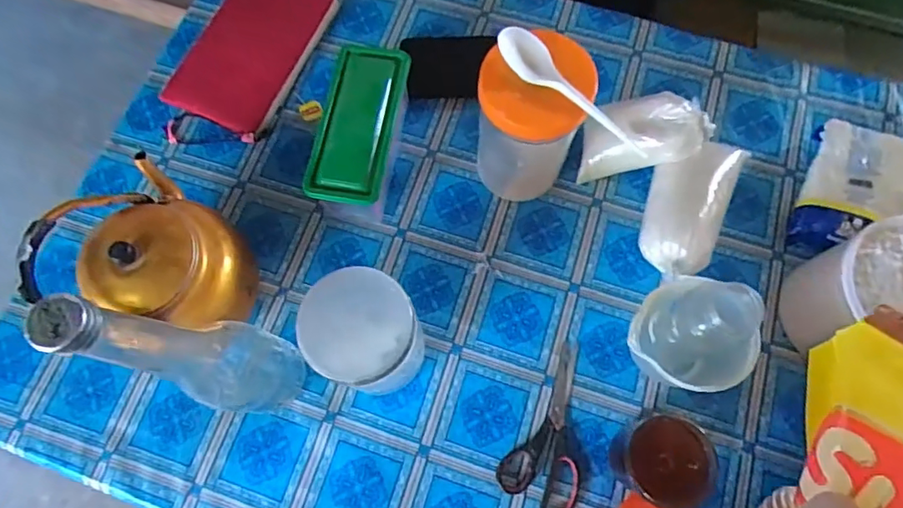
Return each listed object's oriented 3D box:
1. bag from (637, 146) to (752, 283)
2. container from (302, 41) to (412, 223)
[{"bbox_3d":[0.236,-0.049,0.534,0.076,0.060,0.160,25,76,8],"label":"bag"},{"bbox_3d":[-0.092,-0.121,0.554,0.069,0.083,0.166,9,74,4],"label":"container"}]

